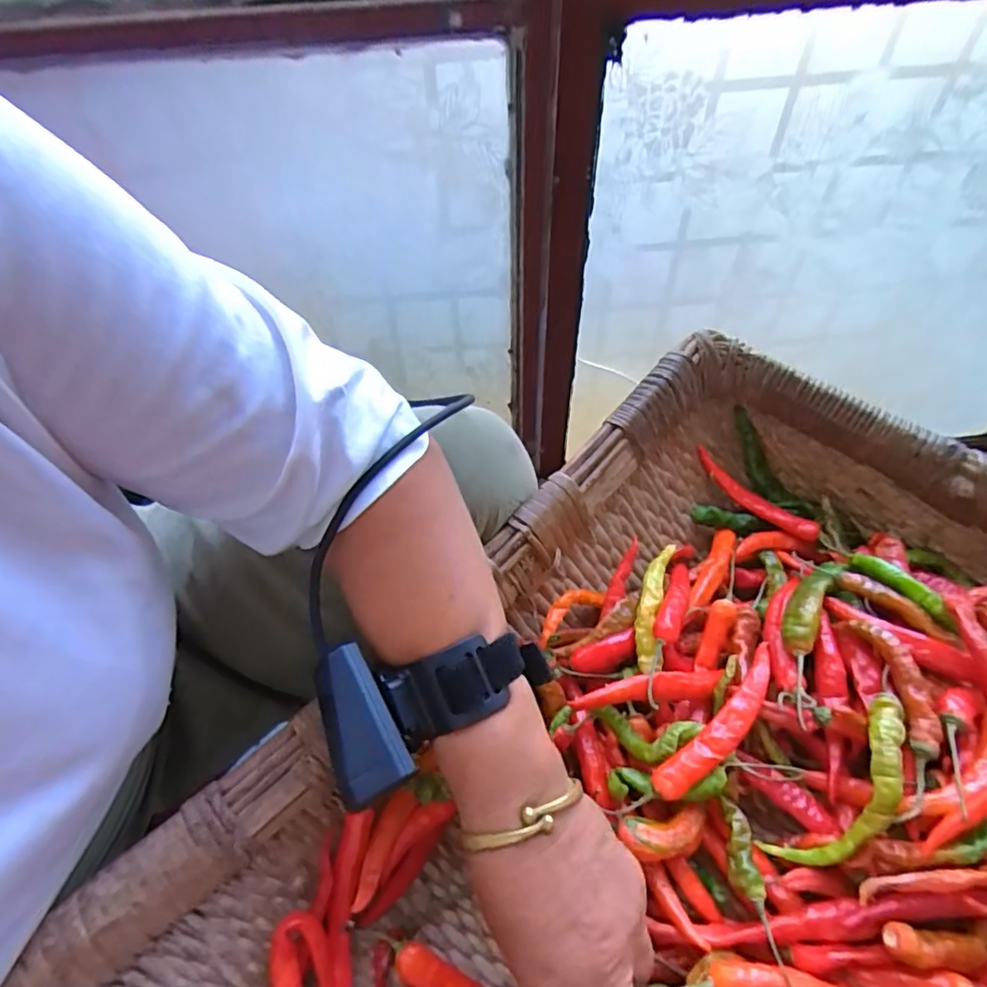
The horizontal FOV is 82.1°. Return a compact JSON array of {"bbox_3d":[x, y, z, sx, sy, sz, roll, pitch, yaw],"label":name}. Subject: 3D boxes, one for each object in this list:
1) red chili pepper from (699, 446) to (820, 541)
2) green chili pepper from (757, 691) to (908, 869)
[{"bbox_3d":[0.198,0.001,0.431,0.102,0.023,0.016,37,63,27],"label":"red chili pepper"},{"bbox_3d":[0.181,0.149,0.287,0.034,0.024,0.102,31,85,24],"label":"green chili pepper"}]

